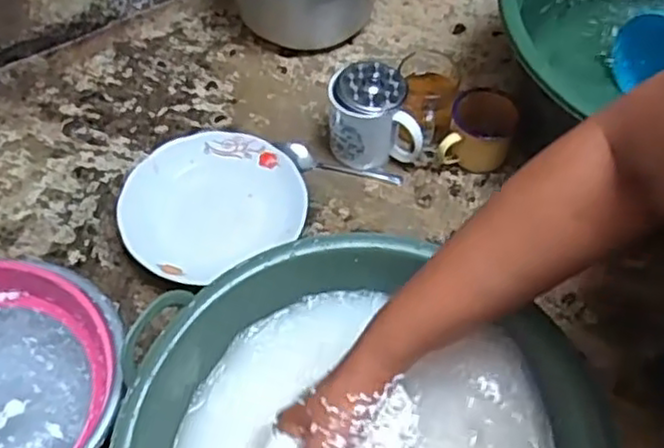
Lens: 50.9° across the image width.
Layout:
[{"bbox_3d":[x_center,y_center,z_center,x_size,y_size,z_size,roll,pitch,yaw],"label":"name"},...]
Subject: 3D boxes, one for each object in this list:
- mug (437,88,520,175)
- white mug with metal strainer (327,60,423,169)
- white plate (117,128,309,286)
[{"bbox_3d":[0.168,-0.106,0.802,0.079,0.074,0.072,-1,55,2],"label":"mug"},{"bbox_3d":[0.050,-0.121,0.791,0.104,0.101,0.072,4,55,5],"label":"white mug with metal strainer"},{"bbox_3d":[-0.131,-0.025,0.762,0.192,0.032,0.179,-1,55,2],"label":"white plate"}]

